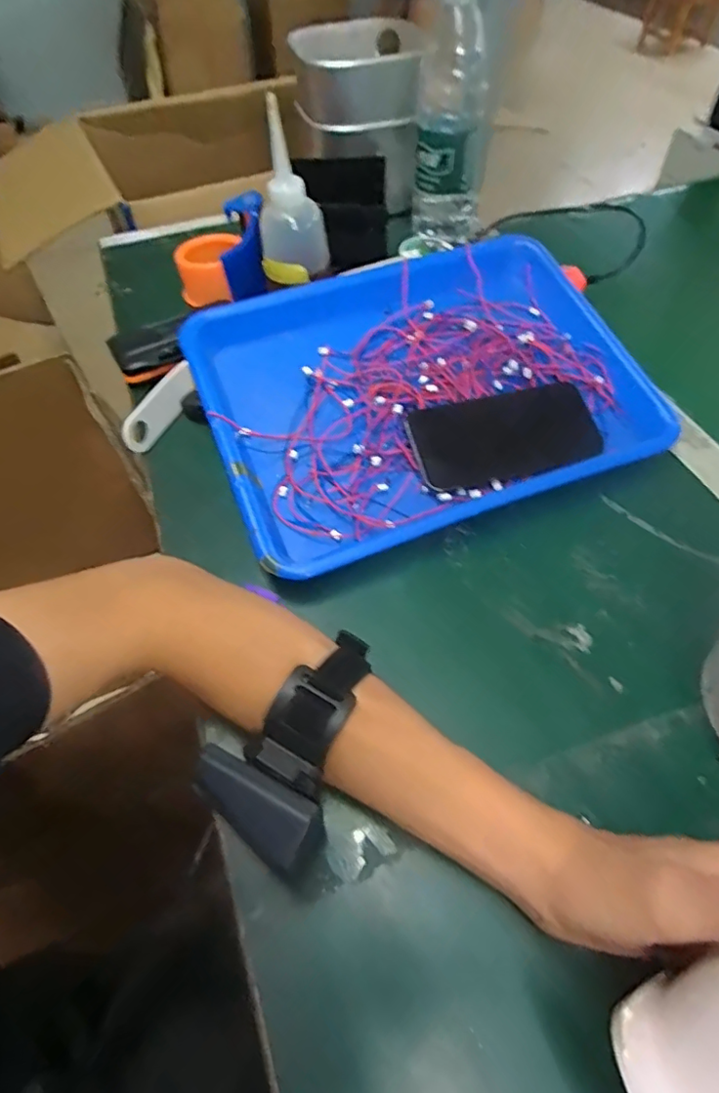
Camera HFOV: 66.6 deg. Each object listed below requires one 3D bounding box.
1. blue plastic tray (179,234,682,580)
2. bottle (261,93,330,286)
[{"bbox_3d":[0.049,-0.127,0.433,0.330,0.032,0.244,-20,70,-10],"label":"blue plastic tray"},{"bbox_3d":[-0.062,-0.301,0.473,0.052,0.126,0.042,18,57,14],"label":"bottle"}]

